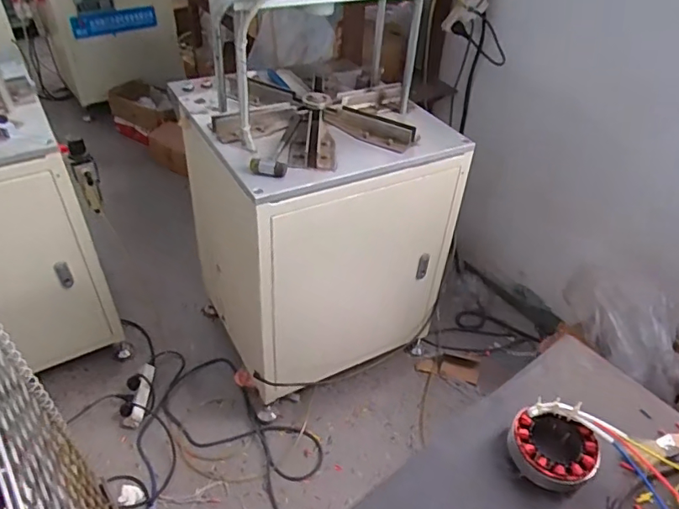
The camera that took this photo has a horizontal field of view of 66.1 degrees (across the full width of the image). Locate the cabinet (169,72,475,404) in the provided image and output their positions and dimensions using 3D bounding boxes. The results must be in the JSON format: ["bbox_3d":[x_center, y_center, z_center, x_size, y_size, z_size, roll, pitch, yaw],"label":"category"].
[{"bbox_3d":[-0.071,-0.097,1.450,0.582,0.664,0.563,-16,45,-20],"label":"cabinet"}]

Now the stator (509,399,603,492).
[{"bbox_3d":[0.228,0.203,0.559,0.091,0.041,0.083,27,47,25],"label":"stator"}]

